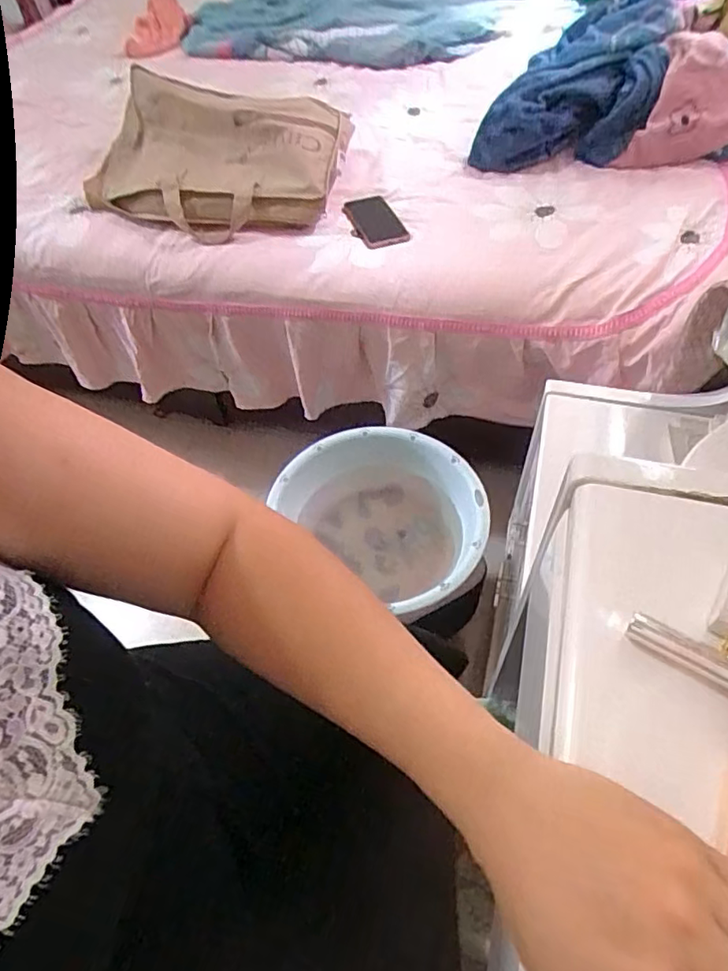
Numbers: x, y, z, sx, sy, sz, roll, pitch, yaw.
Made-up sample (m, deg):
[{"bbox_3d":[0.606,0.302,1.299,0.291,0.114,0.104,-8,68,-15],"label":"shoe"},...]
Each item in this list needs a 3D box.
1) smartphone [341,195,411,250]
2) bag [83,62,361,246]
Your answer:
[{"bbox_3d":[0.020,-0.472,1.042,0.087,0.017,0.155,-16,55,-7],"label":"smartphone"},{"bbox_3d":[-0.273,-0.602,1.056,0.467,0.122,0.329,5,55,8],"label":"bag"}]

